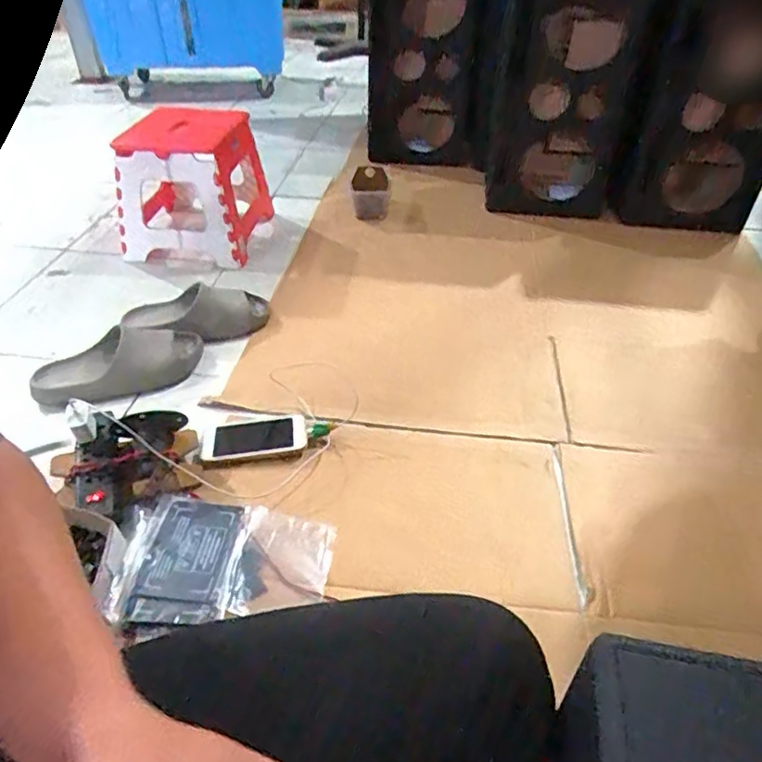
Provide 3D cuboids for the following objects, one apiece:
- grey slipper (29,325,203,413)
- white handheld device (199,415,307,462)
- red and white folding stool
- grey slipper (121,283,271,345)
[{"bbox_3d":[-0.453,-0.023,1.020,0.273,0.079,0.108,-9,41,-12],"label":"grey slipper"},{"bbox_3d":[-0.198,0.088,0.919,0.158,0.015,0.080,-5,41,-7],"label":"white handheld device"},{"bbox_3d":[-0.429,-0.453,1.354,0.266,0.259,0.304,6,40,6],"label":"red and white folding stool"},{"bbox_3d":[-0.345,-0.122,1.129,0.260,0.071,0.109,-10,41,-13],"label":"grey slipper"}]

